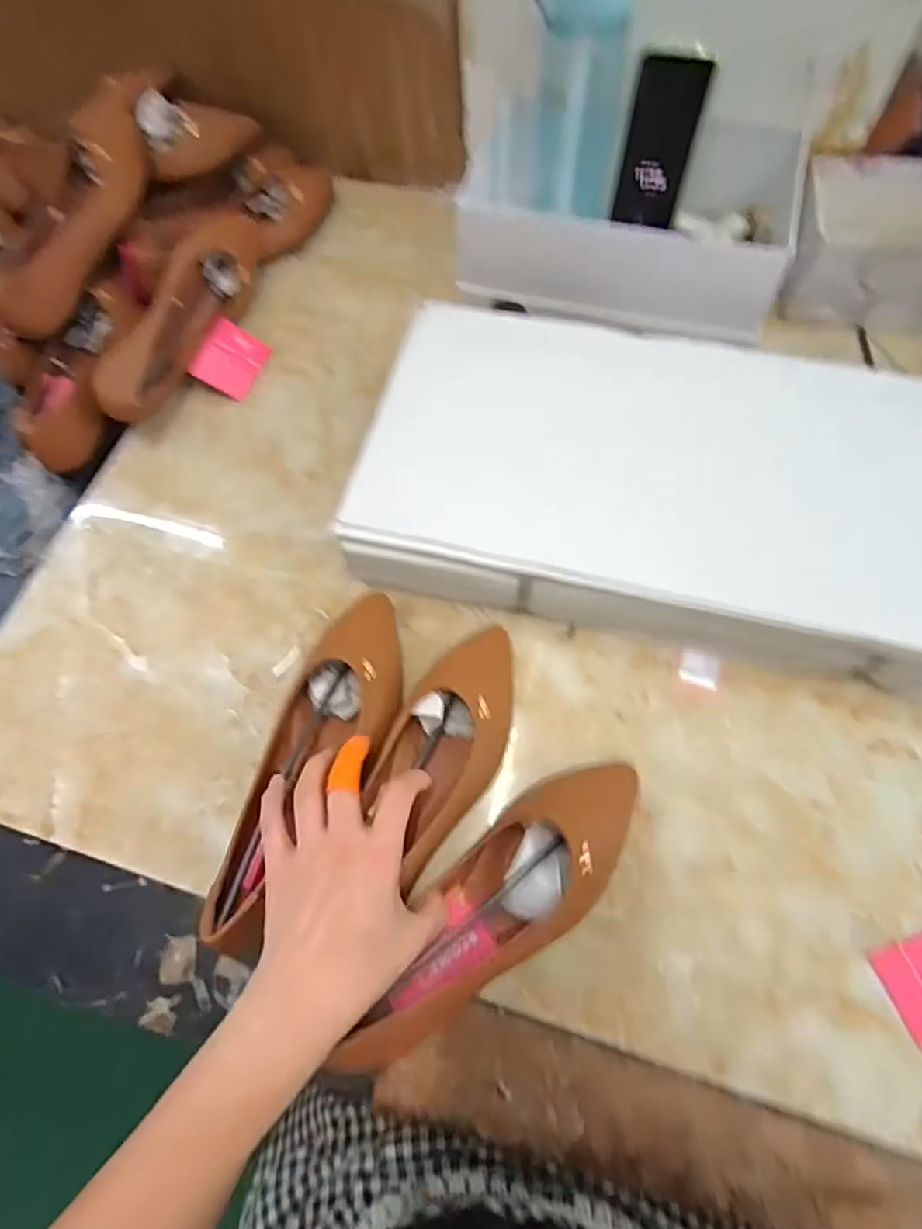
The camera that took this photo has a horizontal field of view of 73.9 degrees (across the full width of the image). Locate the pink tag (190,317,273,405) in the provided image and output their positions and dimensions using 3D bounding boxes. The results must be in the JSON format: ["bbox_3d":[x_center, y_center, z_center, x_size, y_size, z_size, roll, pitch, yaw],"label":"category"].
[{"bbox_3d":[-0.235,-0.260,0.628,0.060,0.004,0.076,24,72,-8],"label":"pink tag"}]

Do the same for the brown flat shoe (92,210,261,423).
[{"bbox_3d":[-0.278,-0.303,0.614,0.066,0.055,0.265,20,68,11],"label":"brown flat shoe"}]

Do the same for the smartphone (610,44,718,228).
[{"bbox_3d":[0.203,-0.481,0.627,0.065,0.142,0.006,15,53,8],"label":"smartphone"}]

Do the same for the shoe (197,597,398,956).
[{"bbox_3d":[-0.100,0.098,0.434,0.079,0.045,0.254,18,59,10],"label":"shoe"}]

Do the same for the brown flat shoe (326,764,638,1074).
[{"bbox_3d":[0.029,0.192,0.402,0.247,0.048,0.076,-42,71,-17],"label":"brown flat shoe"}]

